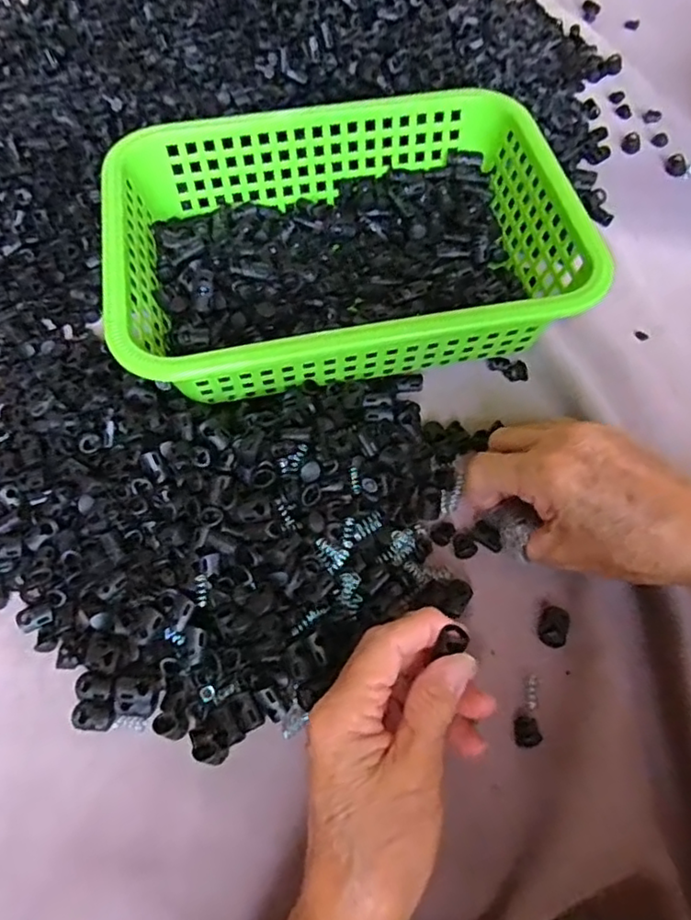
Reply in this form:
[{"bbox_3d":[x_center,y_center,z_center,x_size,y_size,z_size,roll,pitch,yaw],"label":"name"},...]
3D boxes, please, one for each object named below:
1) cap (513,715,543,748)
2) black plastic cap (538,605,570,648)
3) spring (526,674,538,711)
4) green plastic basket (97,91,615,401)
[{"bbox_3d":[0.091,0.136,0.306,0.013,0.005,0.014,-8,58,-2],"label":"cap"},{"bbox_3d":[0.112,0.090,0.331,0.015,0.009,0.021,17,60,13],"label":"black plastic cap"},{"bbox_3d":[0.097,0.120,0.317,0.006,0.004,0.018,8,57,7],"label":"spring"},{"bbox_3d":[-0.002,-0.138,0.422,0.290,0.100,0.200,-11,58,-4],"label":"green plastic basket"}]

